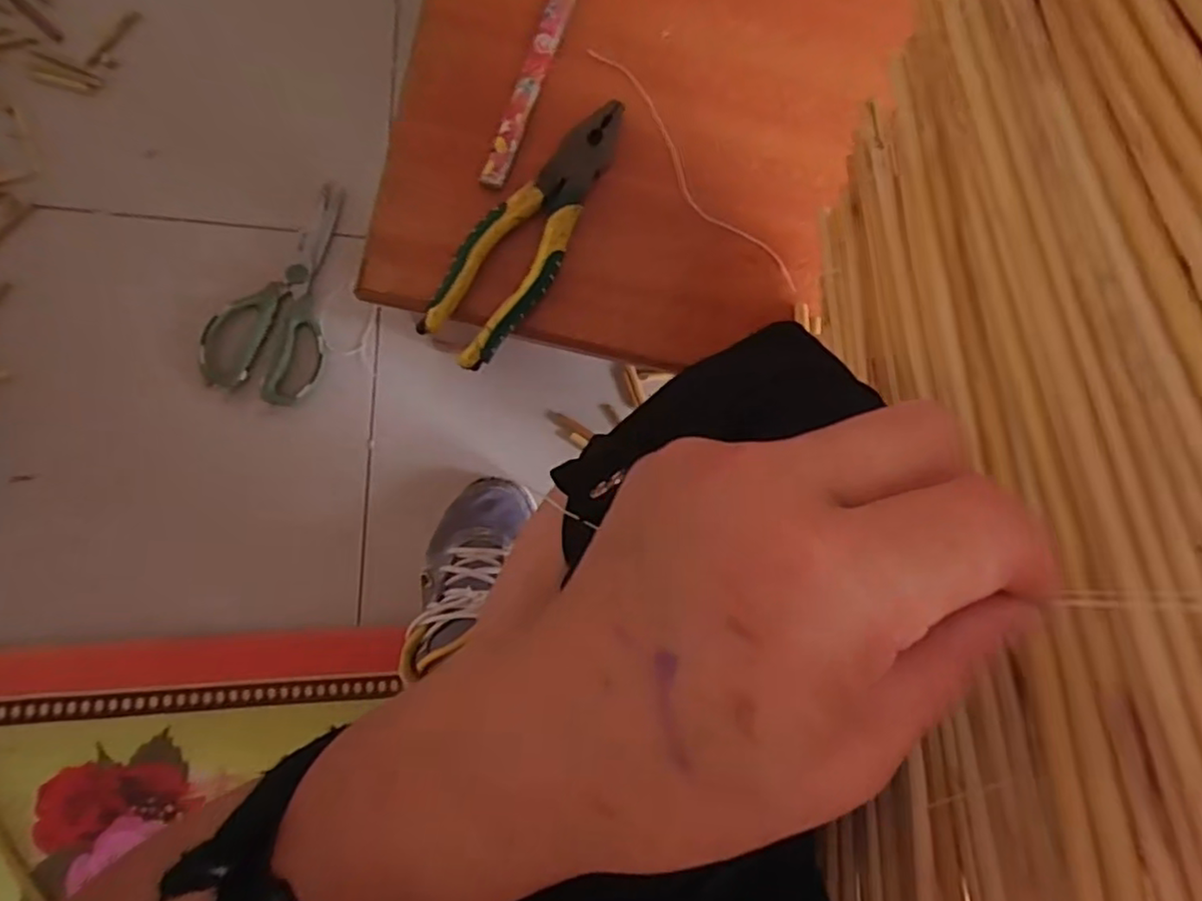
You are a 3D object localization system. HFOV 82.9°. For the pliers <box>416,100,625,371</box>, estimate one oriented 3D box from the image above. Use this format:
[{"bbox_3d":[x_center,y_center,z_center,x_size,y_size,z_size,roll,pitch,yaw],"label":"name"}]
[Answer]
[{"bbox_3d":[-0.038,-0.135,0.419,0.053,0.019,0.184,38,82,-5],"label":"pliers"}]

